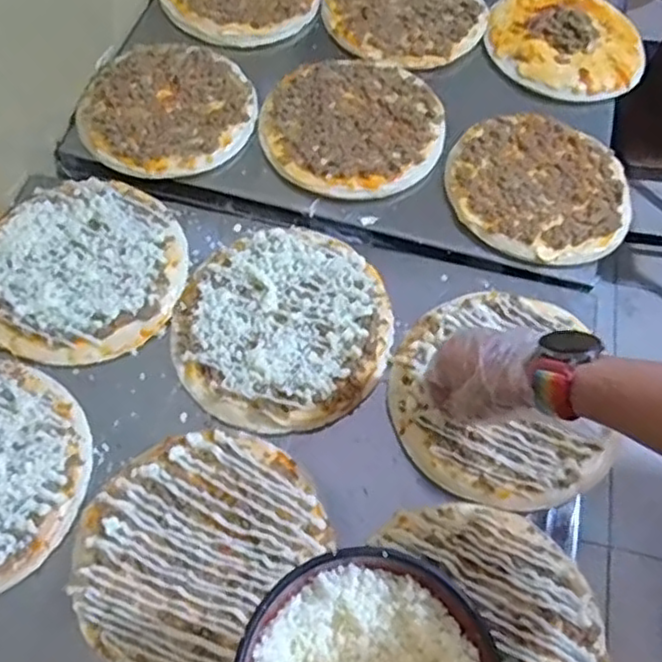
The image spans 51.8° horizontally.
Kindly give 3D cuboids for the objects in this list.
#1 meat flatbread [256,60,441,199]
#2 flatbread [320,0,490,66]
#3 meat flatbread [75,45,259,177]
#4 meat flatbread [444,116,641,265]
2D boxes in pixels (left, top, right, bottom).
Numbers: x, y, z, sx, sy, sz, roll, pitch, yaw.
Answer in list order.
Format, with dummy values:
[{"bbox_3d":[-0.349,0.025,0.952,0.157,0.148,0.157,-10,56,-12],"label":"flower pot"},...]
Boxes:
[{"bbox_3d":[0.026,-0.239,0.784,0.201,0.013,0.203,17,61,6],"label":"meat flatbread"},{"bbox_3d":[0.103,-0.424,0.886,0.199,0.009,0.206,1,60,-2],"label":"flatbread"},{"bbox_3d":[-0.188,-0.258,0.775,0.197,0.008,0.182,4,60,-1],"label":"meat flatbread"},{"bbox_3d":[0.229,-0.161,0.744,0.197,0.008,0.188,33,64,14],"label":"meat flatbread"}]

